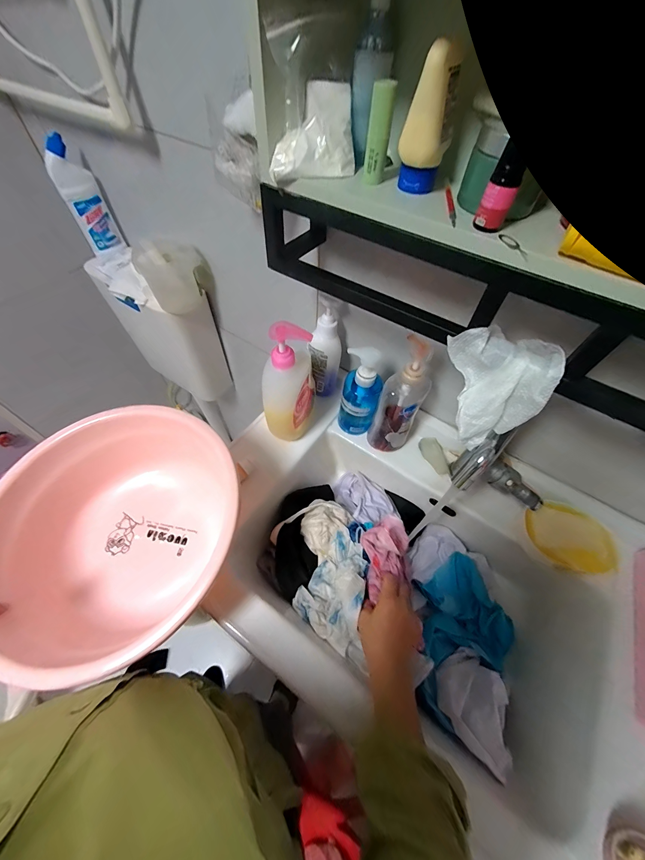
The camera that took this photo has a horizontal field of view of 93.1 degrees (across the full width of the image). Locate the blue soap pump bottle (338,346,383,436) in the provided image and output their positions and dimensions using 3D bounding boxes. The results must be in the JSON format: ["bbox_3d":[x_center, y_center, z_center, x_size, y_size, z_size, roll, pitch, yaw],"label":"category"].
[{"bbox_3d":[0.068,-0.056,0.565,0.069,0.159,0.054,15,58,7],"label":"blue soap pump bottle"}]

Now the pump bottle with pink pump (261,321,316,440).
[{"bbox_3d":[-0.056,-0.066,0.507,0.088,0.232,0.066,-1,58,-4],"label":"pump bottle with pink pump"}]

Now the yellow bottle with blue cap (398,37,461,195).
[{"bbox_3d":[0.097,-0.277,0.280,0.036,0.094,0.038,24,59,12],"label":"yellow bottle with blue cap"}]

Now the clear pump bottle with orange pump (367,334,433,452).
[{"bbox_3d":[0.133,-0.044,0.521,0.071,0.224,0.066,29,61,15],"label":"clear pump bottle with orange pump"}]

